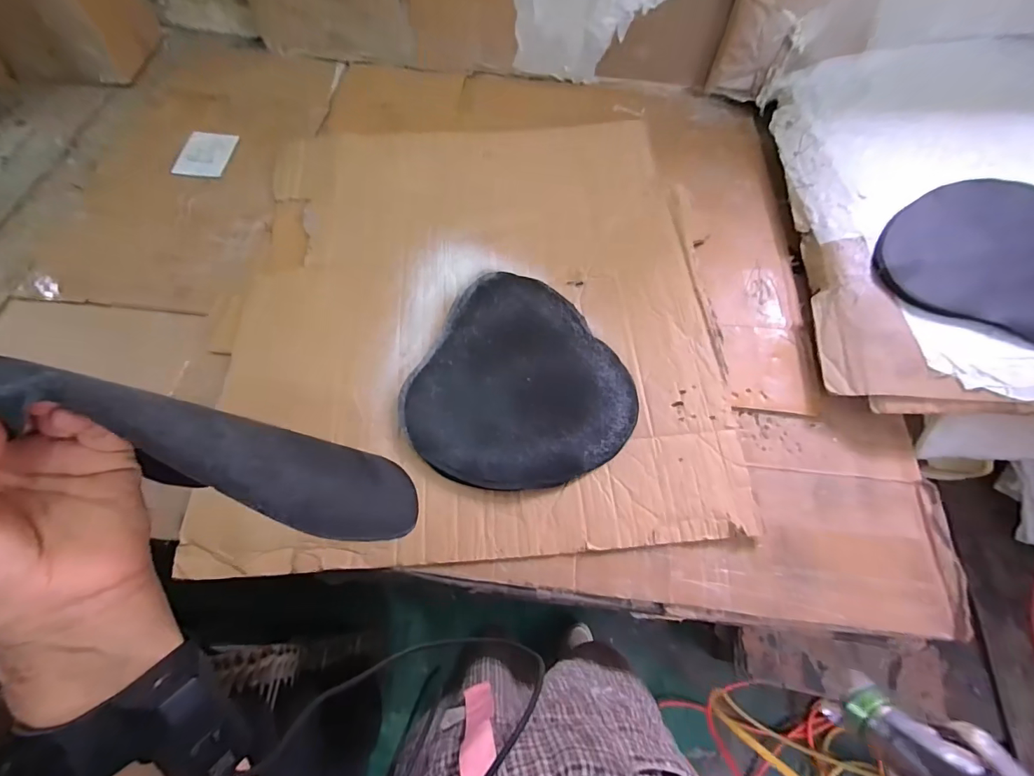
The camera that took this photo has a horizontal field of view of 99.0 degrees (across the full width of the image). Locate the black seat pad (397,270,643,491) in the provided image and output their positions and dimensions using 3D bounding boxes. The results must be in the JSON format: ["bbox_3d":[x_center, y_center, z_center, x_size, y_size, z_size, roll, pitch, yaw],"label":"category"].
[{"bbox_3d":[0.018,-0.007,0.696,0.328,0.026,0.340,23,65,10],"label":"black seat pad"}]

